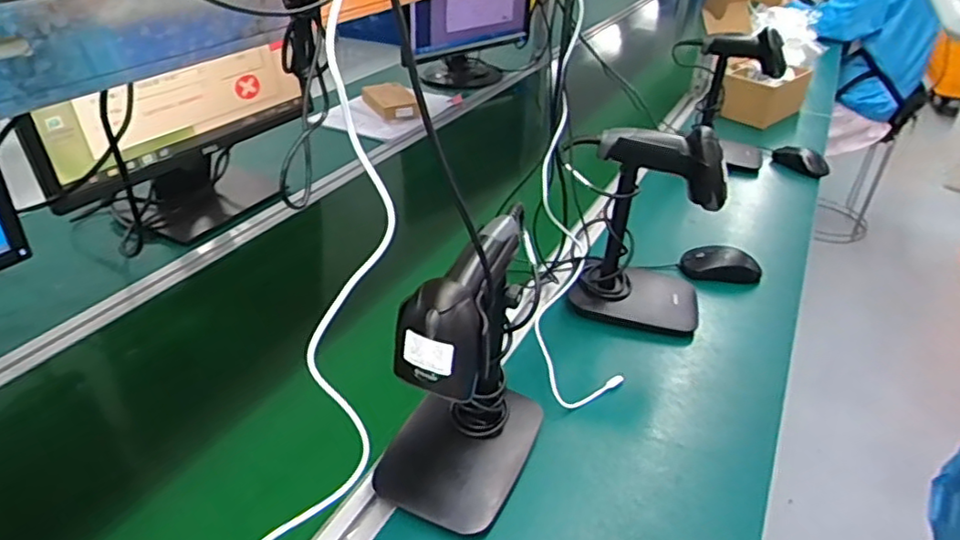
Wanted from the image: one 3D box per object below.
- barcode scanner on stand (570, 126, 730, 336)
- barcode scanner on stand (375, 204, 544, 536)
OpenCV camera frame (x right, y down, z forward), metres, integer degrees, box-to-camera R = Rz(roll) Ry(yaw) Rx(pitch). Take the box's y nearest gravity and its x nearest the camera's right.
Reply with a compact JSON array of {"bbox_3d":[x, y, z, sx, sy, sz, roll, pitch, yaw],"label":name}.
[{"bbox_3d":[0.209,-0.053,0.754,0.159,0.227,0.123,15,36,17],"label":"barcode scanner on stand"},{"bbox_3d":[-0.008,0.085,0.544,0.114,0.235,0.166,15,36,17],"label":"barcode scanner on stand"}]

